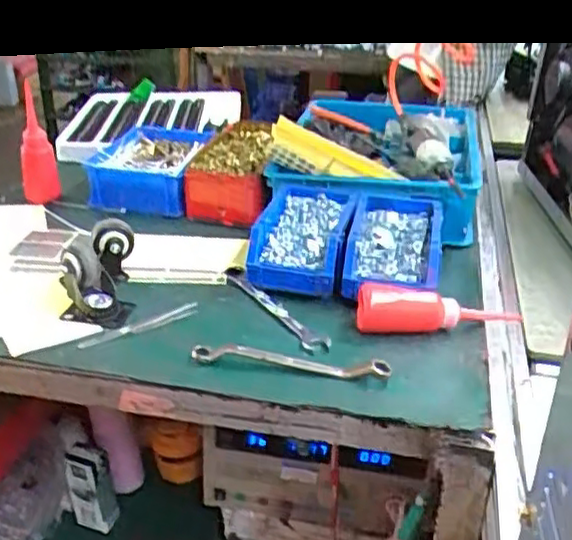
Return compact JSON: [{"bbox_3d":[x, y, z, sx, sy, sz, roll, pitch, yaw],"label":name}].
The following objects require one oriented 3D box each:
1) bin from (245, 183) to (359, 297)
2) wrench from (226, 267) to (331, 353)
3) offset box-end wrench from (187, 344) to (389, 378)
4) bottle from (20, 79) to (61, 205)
[{"bbox_3d":[0.020,-0.043,0.772,0.105,0.055,0.156,6,30,11],"label":"bin"},{"bbox_3d":[-0.015,0.037,0.696,0.025,0.017,0.166,-20,35,-31],"label":"wrench"},{"bbox_3d":[0.004,0.083,0.621,0.182,0.020,0.026,5,30,8],"label":"offset box-end wrench"},{"bbox_3d":[-0.342,-0.169,0.908,0.048,0.160,0.050,-11,31,-19],"label":"bottle"}]

